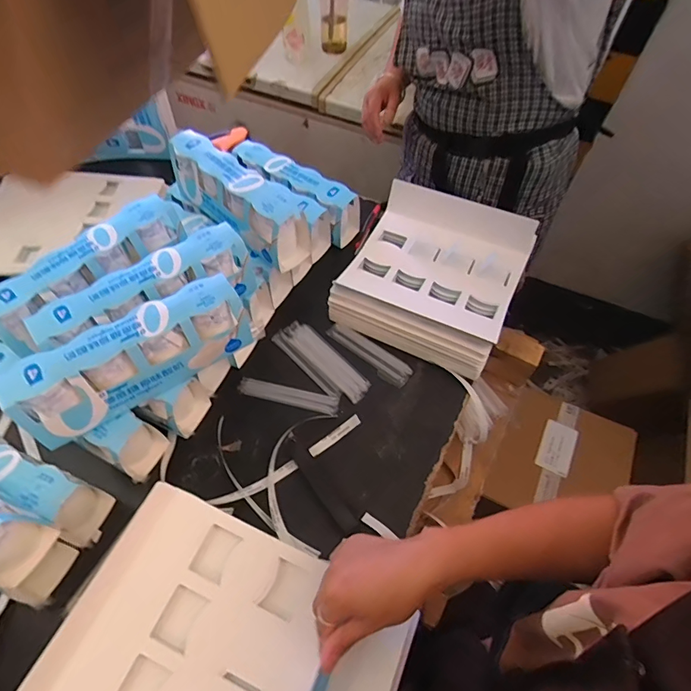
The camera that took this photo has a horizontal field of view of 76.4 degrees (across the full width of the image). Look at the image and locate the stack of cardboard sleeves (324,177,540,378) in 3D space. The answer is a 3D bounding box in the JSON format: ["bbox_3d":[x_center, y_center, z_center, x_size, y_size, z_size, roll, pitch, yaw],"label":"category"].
[{"bbox_3d":[0.154,-0.126,0.766,0.273,0.107,0.293,24,59,13],"label":"stack of cardboard sleeves"}]

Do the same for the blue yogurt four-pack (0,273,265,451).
[{"bbox_3d":[-0.251,0.012,0.539,0.277,0.091,0.075,-31,63,-20],"label":"blue yogurt four-pack"}]

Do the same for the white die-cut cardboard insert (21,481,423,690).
[{"bbox_3d":[-0.115,0.319,0.412,0.313,0.035,0.265,22,58,9],"label":"white die-cut cardboard insert"}]

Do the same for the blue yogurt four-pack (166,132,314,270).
[{"bbox_3d":[-0.172,-0.231,0.687,0.266,0.103,0.066,36,63,20],"label":"blue yogurt four-pack"}]

